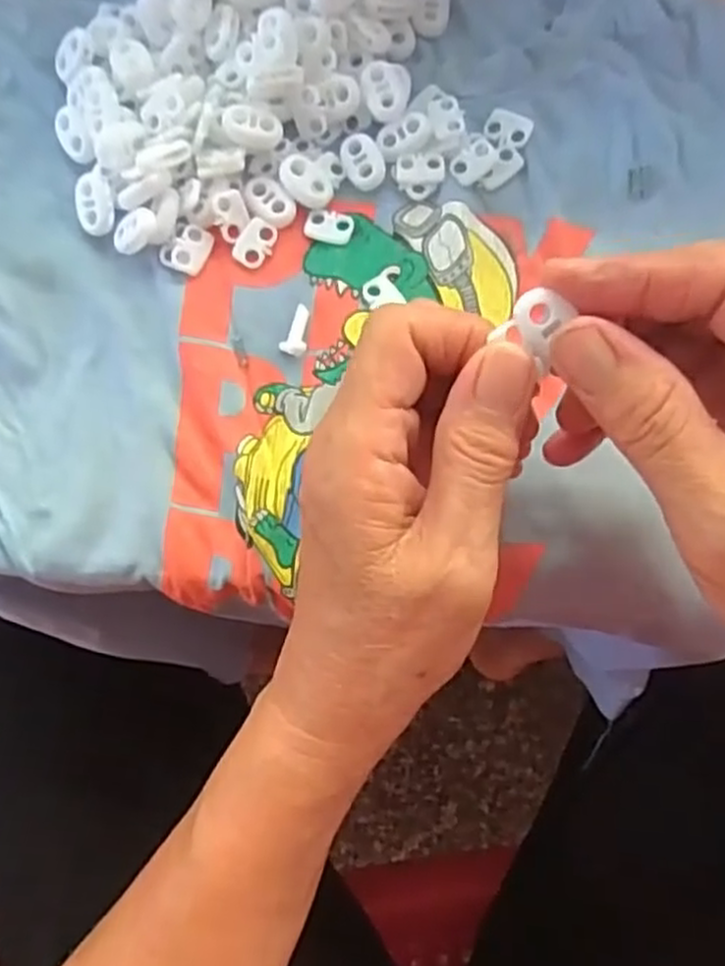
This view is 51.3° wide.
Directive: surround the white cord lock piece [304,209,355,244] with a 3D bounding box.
[{"bbox_3d":[-0.013,-0.099,0.290,0.019,0.004,0.013,7,80,2],"label":"white cord lock piece"}]

